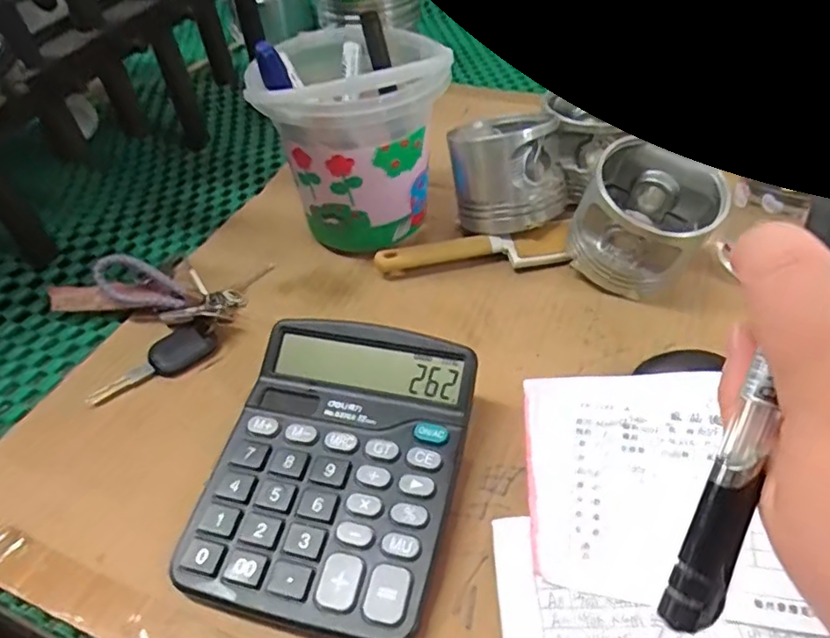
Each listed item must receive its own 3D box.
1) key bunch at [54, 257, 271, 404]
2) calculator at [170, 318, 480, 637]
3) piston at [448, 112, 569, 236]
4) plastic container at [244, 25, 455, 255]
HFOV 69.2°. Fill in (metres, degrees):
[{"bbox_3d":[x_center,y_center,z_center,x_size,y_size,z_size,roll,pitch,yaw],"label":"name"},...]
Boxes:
[{"bbox_3d":[-0.163,-0.018,0.401,0.138,0.039,0.113,-27,48,-22],"label":"key bunch"},{"bbox_3d":[-0.039,0.069,0.293,0.117,0.047,0.141,9,45,13],"label":"calculator"},{"bbox_3d":[0.069,-0.109,0.444,0.084,0.075,0.086,3,44,8],"label":"piston"},{"bbox_3d":[-0.044,-0.128,0.435,0.122,0.133,0.127,-14,45,-10],"label":"plastic container"}]

